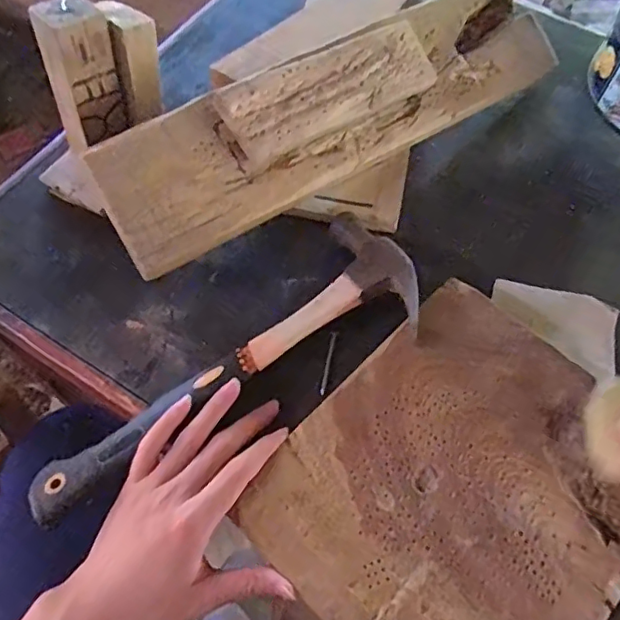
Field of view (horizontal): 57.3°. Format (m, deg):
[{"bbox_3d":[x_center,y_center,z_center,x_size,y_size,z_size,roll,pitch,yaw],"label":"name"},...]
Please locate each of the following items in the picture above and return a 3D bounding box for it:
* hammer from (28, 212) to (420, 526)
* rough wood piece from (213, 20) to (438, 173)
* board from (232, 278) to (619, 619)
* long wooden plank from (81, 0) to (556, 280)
[{"bbox_3d":[-0.062,0.045,0.439,0.327,0.034,0.109,-35,68,-12],"label":"hammer"},{"bbox_3d":[0.017,-0.182,0.472,0.188,0.020,0.063,-29,107,-16],"label":"rough wood piece"},{"bbox_3d":[0.107,0.122,0.392,0.253,0.010,0.217,-41,70,-20],"label":"board"},{"bbox_3d":[0.029,-0.172,0.499,0.437,0.032,0.102,-30,94,-17],"label":"long wooden plank"}]

